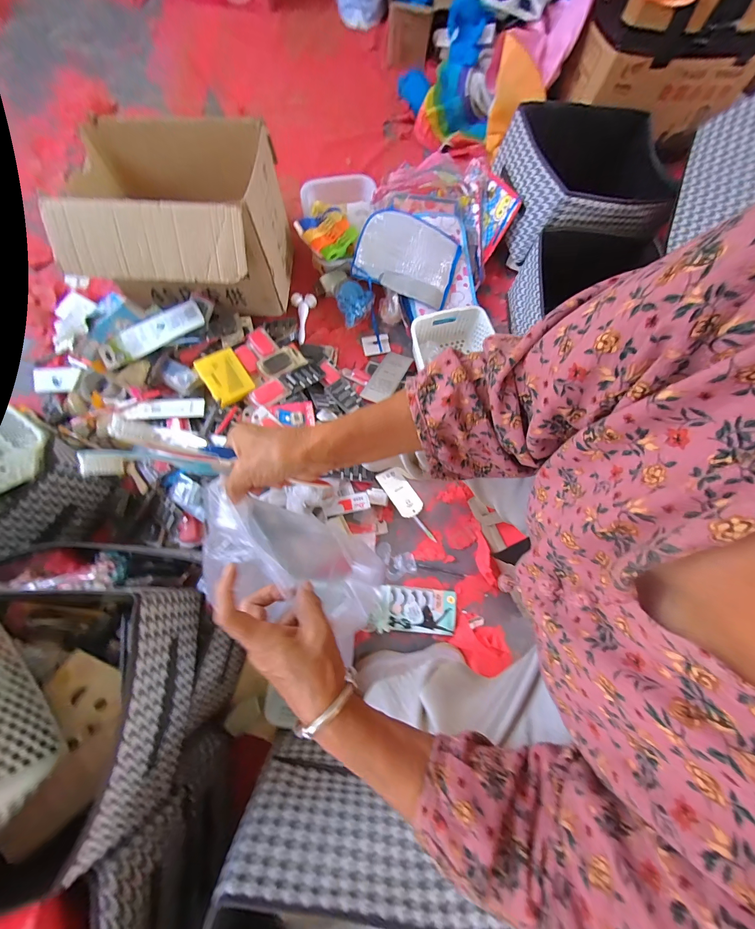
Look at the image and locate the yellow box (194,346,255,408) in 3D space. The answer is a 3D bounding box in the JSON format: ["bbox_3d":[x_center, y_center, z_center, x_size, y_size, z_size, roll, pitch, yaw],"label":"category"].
[{"bbox_3d":[-0.350,-0.203,0.749,0.092,0.031,0.123,-34,81,-8],"label":"yellow box"}]

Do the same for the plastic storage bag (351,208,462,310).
[{"bbox_3d":[0.080,-0.544,0.848,0.256,0.027,0.205,19,86,-8],"label":"plastic storage bag"}]

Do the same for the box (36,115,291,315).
[{"bbox_3d":[-0.435,-0.531,0.737,0.402,0.253,0.348,1,78,-1],"label":"box"}]

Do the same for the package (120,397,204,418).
[{"bbox_3d":[-0.493,-0.130,0.747,0.178,0.010,0.047,-3,78,-2],"label":"package"}]

